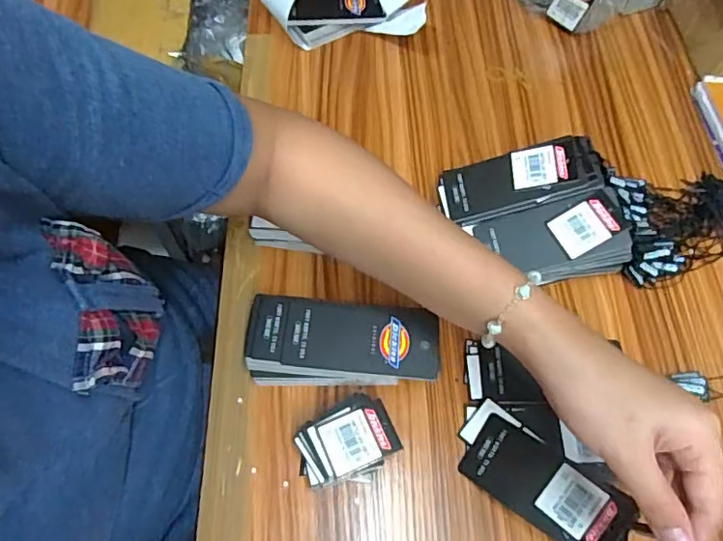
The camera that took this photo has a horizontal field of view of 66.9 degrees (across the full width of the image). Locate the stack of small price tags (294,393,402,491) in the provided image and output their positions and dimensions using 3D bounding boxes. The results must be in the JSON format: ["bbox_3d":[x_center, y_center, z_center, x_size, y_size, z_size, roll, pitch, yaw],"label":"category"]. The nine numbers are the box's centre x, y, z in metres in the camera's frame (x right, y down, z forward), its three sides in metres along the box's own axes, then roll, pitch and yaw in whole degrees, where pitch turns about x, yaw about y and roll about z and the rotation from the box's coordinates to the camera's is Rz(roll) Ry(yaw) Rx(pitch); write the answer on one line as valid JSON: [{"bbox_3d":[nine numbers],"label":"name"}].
[{"bbox_3d":[-0.010,0.123,0.381,0.066,0.032,0.048,-29,69,-16],"label":"stack of small price tags"}]

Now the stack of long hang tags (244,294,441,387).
[{"bbox_3d":[-0.014,0.056,0.406,0.134,0.046,0.055,4,63,-1],"label":"stack of long hang tags"}]

